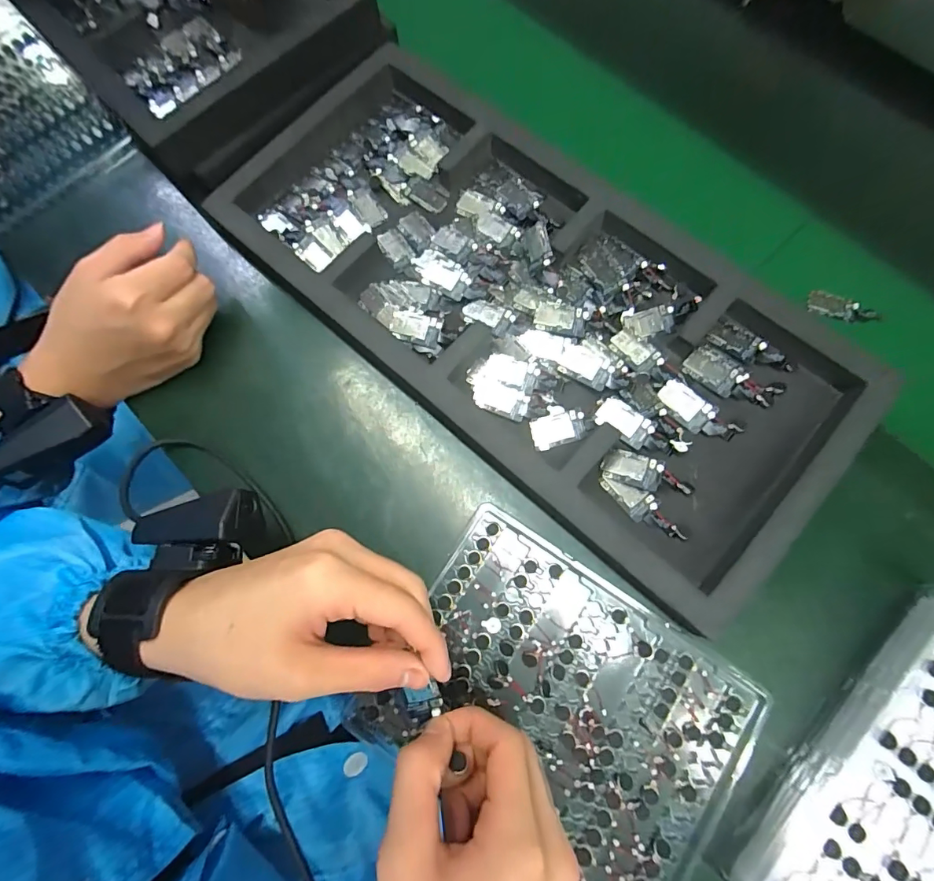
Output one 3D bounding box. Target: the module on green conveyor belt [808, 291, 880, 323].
[{"bbox_3d":[0.301,-0.106,0.365,0.052,0.005,0.021,12,74,4],"label":"module on green conveyor belt"}]

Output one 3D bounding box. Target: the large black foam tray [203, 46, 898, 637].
[{"bbox_3d":[0.039,-0.107,0.345,0.476,0.053,0.220,41,75,11],"label":"large black foam tray"}]

